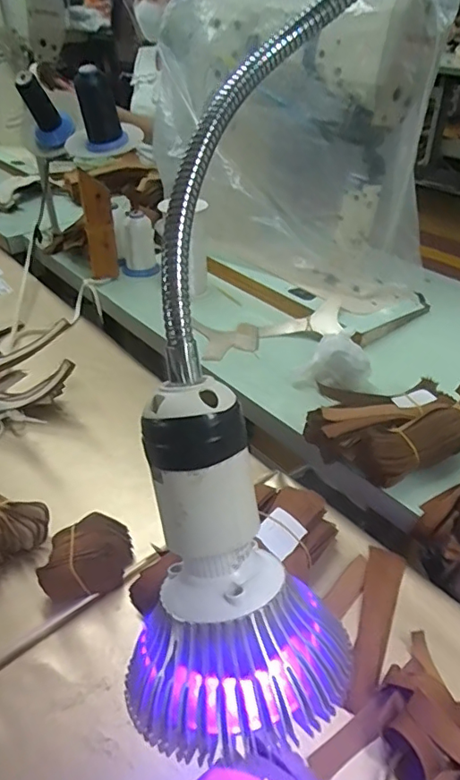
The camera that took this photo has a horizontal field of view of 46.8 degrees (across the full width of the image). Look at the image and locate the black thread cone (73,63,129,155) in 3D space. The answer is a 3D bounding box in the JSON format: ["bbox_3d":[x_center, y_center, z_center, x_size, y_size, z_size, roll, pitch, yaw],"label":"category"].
[{"bbox_3d":[-0.199,-0.432,0.823,0.063,0.122,0.058,-9,39,-10],"label":"black thread cone"}]

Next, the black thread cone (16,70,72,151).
[{"bbox_3d":[-0.300,-0.442,0.849,0.062,0.148,0.062,1,75,3],"label":"black thread cone"}]

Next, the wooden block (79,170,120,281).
[{"bbox_3d":[-0.228,-0.281,0.934,0.047,0.213,0.023,-14,59,-15],"label":"wooden block"}]

